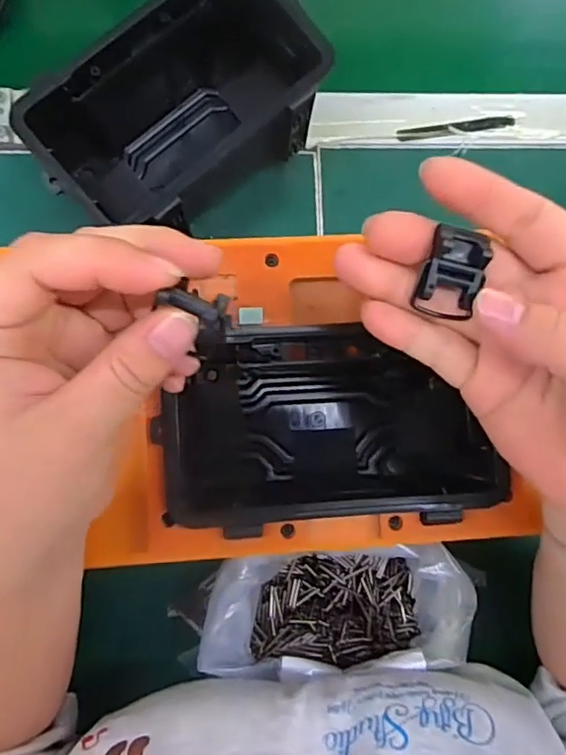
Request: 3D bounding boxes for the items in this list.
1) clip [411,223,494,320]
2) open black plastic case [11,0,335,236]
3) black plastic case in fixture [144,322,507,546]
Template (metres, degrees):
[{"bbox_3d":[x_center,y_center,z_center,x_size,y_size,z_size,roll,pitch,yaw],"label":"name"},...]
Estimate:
[{"bbox_3d":[0.062,-0.040,0.197,0.020,0.008,0.025,14,92,-16],"label":"clip"},{"bbox_3d":[-0.063,-0.164,0.356,0.175,0.084,0.108,-35,88,-6],"label":"open black plastic case"},{"bbox_3d":[0.017,0.027,0.323,0.163,0.085,0.105,-4,86,-4],"label":"black plastic case in fixture"}]

